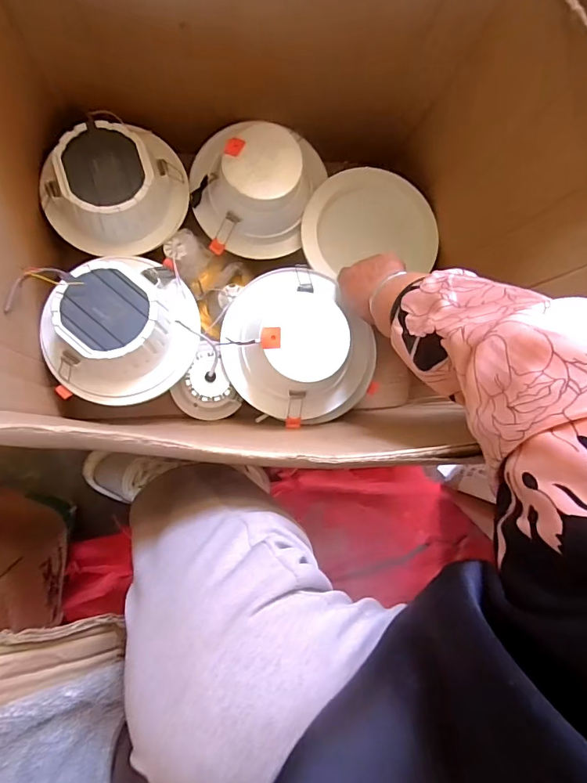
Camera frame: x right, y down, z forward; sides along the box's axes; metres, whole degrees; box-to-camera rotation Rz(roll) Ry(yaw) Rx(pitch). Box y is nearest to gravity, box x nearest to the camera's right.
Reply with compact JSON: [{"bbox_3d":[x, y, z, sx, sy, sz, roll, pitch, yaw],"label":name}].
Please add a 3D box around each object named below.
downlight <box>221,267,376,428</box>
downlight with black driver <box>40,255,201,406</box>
[{"bbox_3d":[0.007,-0.049,0.544,0.166,0.091,0.181,0,85,-4],"label":"downlight"},{"bbox_3d":[-0.198,-0.067,0.520,0.172,0.064,0.153,-15,87,-5],"label":"downlight with black driver"}]

